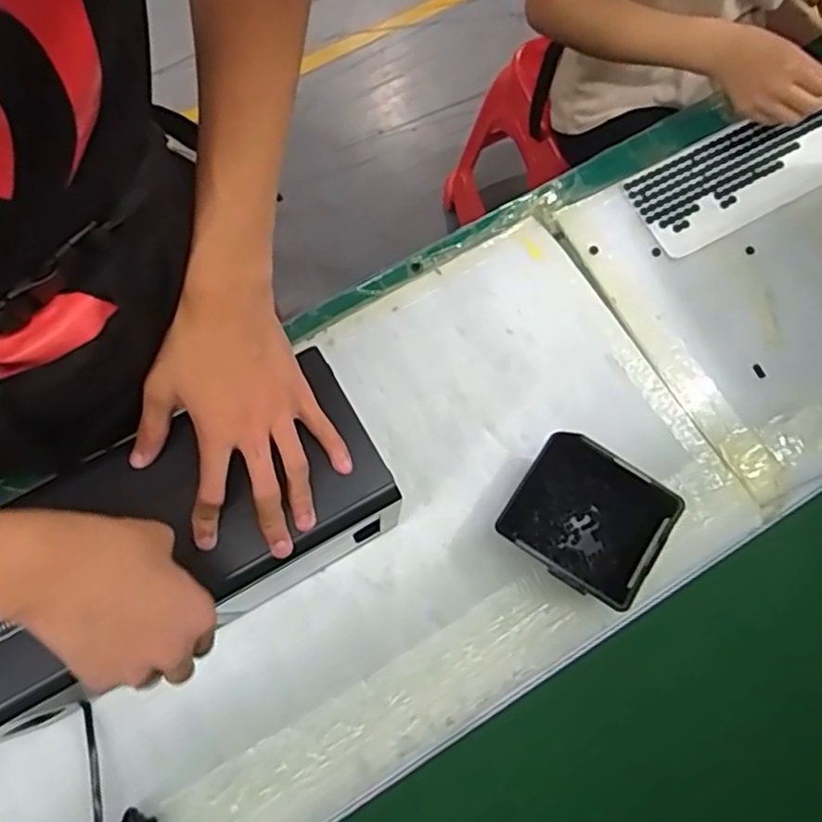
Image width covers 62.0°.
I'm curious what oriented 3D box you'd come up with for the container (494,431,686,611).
[{"bbox_3d":[0.159,0.103,0.637,0.133,0.065,0.124,33,76,6],"label":"container"}]

